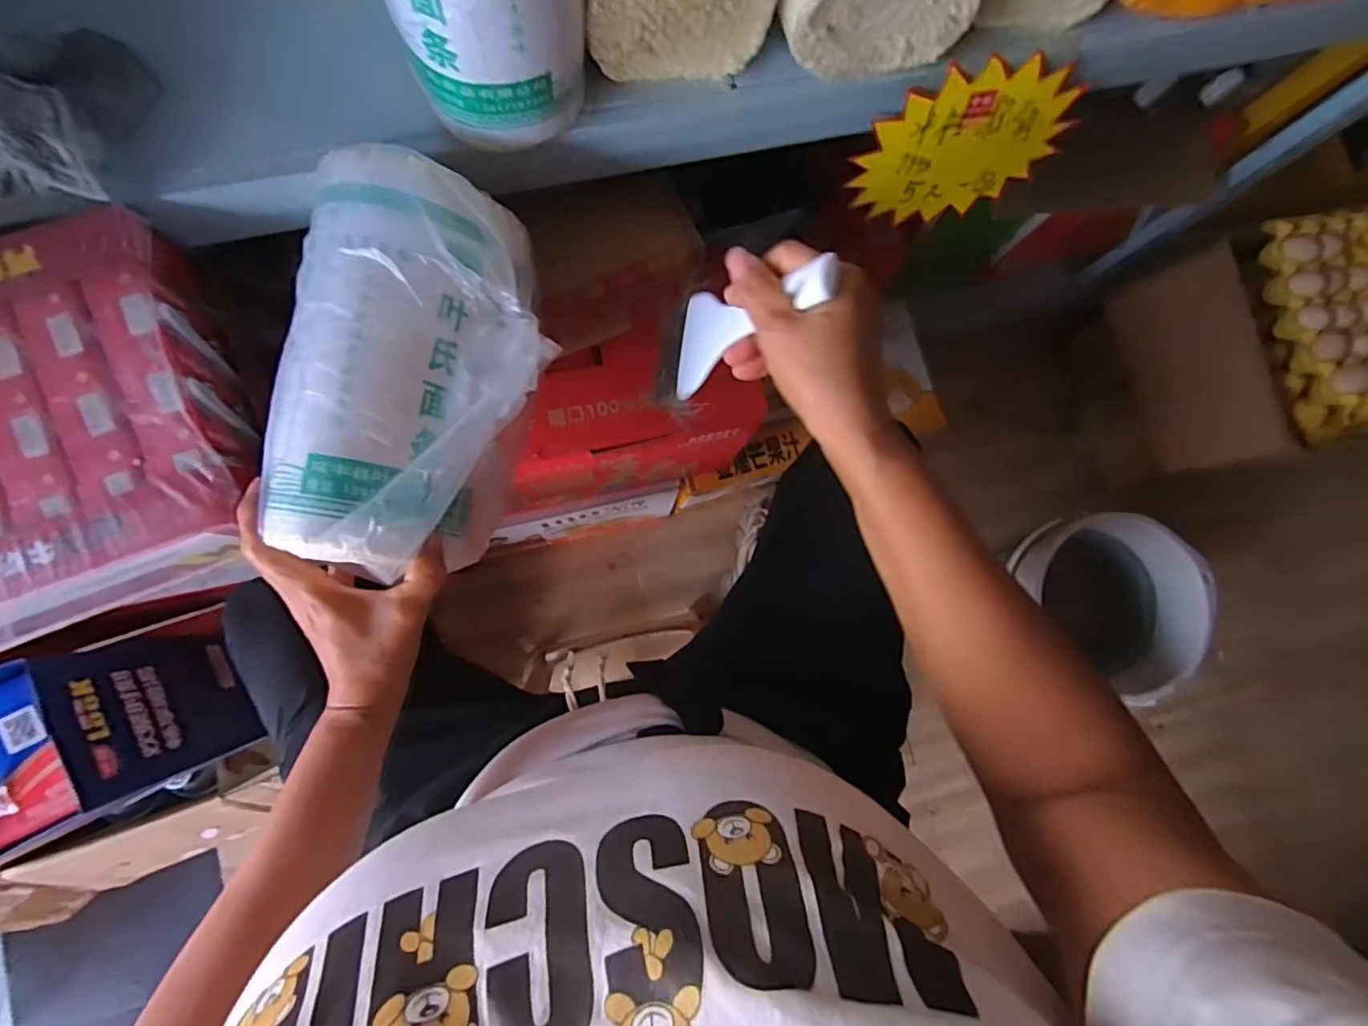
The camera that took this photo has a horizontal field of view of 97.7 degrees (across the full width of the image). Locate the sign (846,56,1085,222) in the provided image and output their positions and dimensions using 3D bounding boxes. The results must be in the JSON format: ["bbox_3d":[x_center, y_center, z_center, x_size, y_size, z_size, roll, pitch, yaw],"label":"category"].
[{"bbox_3d":[0.220,-0.289,0.476,0.163,0.122,0.007,-10,68,-6],"label":"sign"}]

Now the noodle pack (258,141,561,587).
[{"bbox_3d":[-0.162,-0.082,0.378,0.140,0.106,0.232,10,82,-4],"label":"noodle pack"}]

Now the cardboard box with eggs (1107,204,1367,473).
[{"bbox_3d":[1.043,-0.285,0.878,0.698,0.243,0.306,-14,85,-7],"label":"cardboard box with eggs"}]

